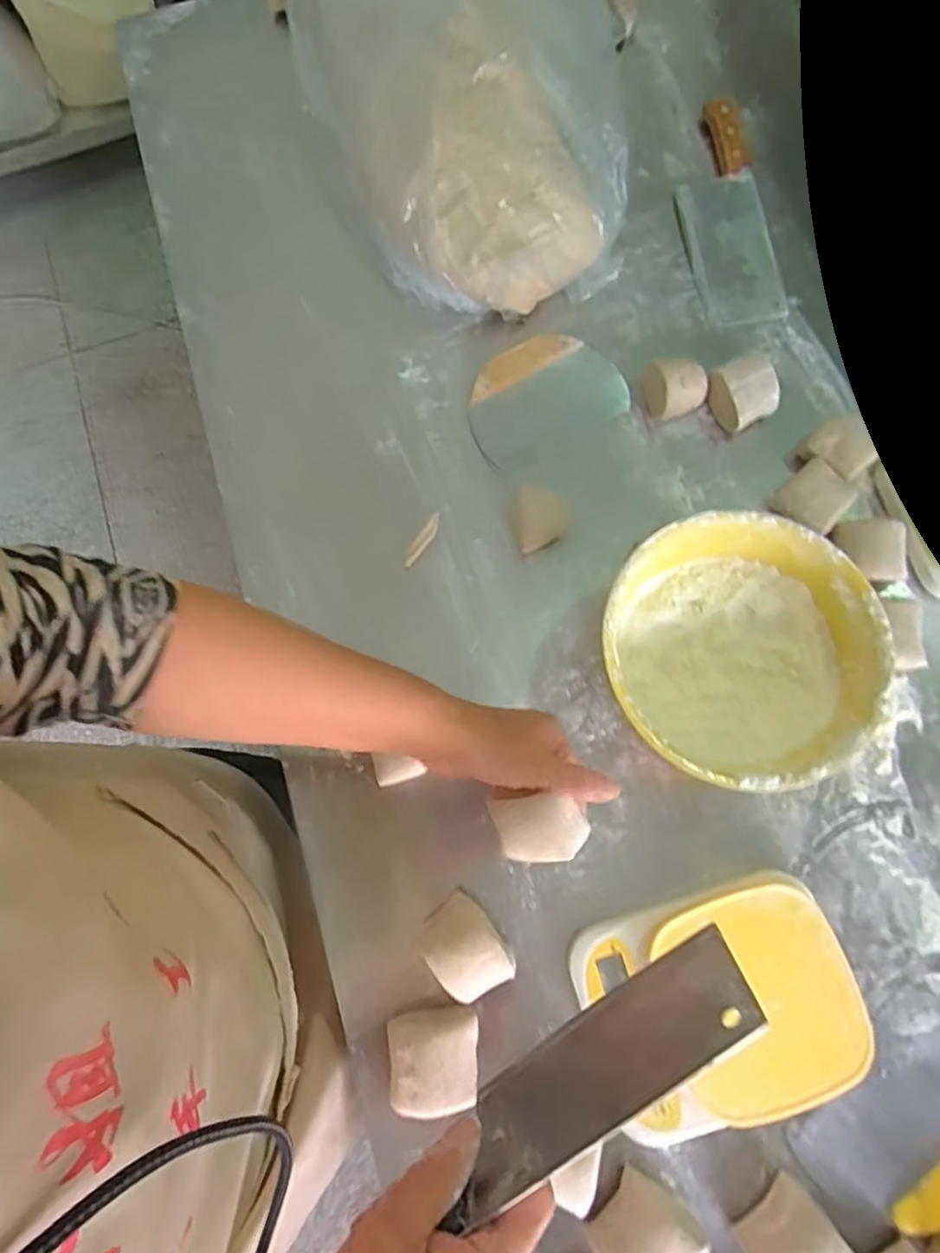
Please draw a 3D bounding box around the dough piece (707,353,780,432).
[{"bbox_3d":[0.263,-0.221,0.590,0.054,0.043,0.057,-26,76,-5],"label":"dough piece"}]

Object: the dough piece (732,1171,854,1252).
[{"bbox_3d":[0.228,0.433,0.425,0.060,0.044,0.062,-39,78,-8],"label":"dough piece"}]

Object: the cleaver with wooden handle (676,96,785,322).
[{"bbox_3d":[0.269,-0.447,0.658,0.084,0.018,0.274,-5,76,1],"label":"cleaver with wooden handle"}]

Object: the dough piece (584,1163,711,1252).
[{"bbox_3d":[0.123,0.424,0.426,0.061,0.029,0.059,40,80,11],"label":"dough piece"}]

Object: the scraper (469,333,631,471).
[{"bbox_3d":[0.072,-0.228,0.612,0.158,0.017,0.111,-29,77,-5],"label":"scraper"}]

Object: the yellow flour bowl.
[{"bbox_3d":[0.205,0.024,0.498,0.196,0.093,0.200,0,76,2],"label":"yellow flour bowl"}]

